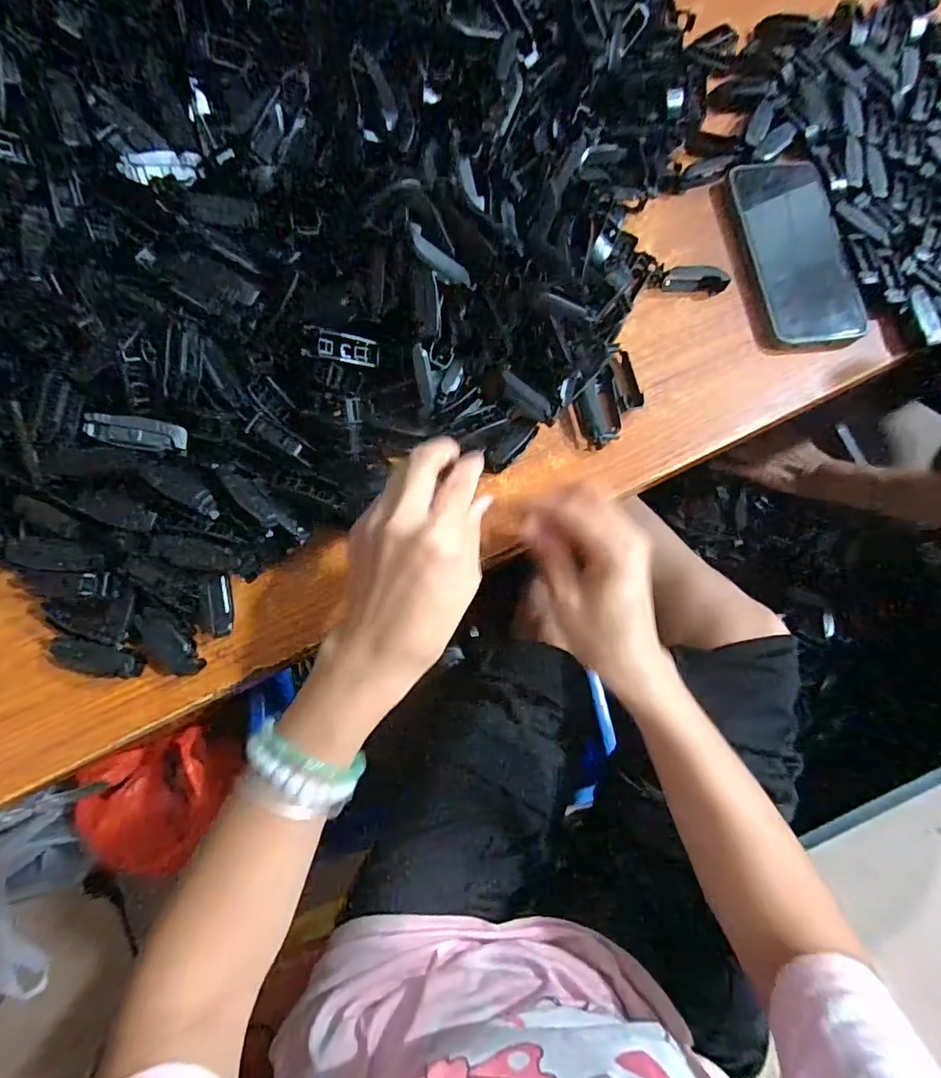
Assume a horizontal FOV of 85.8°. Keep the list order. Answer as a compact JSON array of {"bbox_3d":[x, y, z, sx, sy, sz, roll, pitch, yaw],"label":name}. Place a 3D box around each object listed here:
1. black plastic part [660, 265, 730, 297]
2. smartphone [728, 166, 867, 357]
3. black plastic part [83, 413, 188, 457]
[{"bbox_3d":[0.176,-0.204,0.398,0.049,0.014,0.015,0,76,-2],"label":"black plastic part"},{"bbox_3d":[0.262,-0.229,0.407,0.075,0.017,0.163,-7,77,-4],"label":"smartphone"},{"bbox_3d":[-0.188,-0.060,0.287,0.049,0.008,0.016,7,74,-29],"label":"black plastic part"}]

